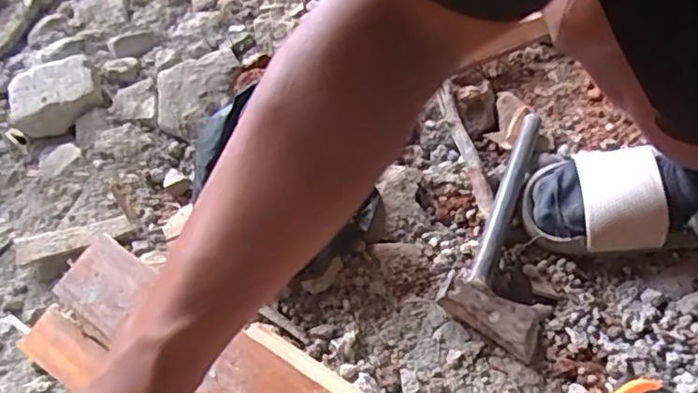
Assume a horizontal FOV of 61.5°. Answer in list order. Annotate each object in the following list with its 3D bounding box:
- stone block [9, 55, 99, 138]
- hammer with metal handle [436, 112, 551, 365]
[{"bbox_3d":[-0.350,-0.121,0.697,0.104,0.039,0.078,-23,53,-14],"label":"stone block"},{"bbox_3d":[0.179,0.018,0.580,0.091,0.027,0.277,21,56,20],"label":"hammer with metal handle"}]

